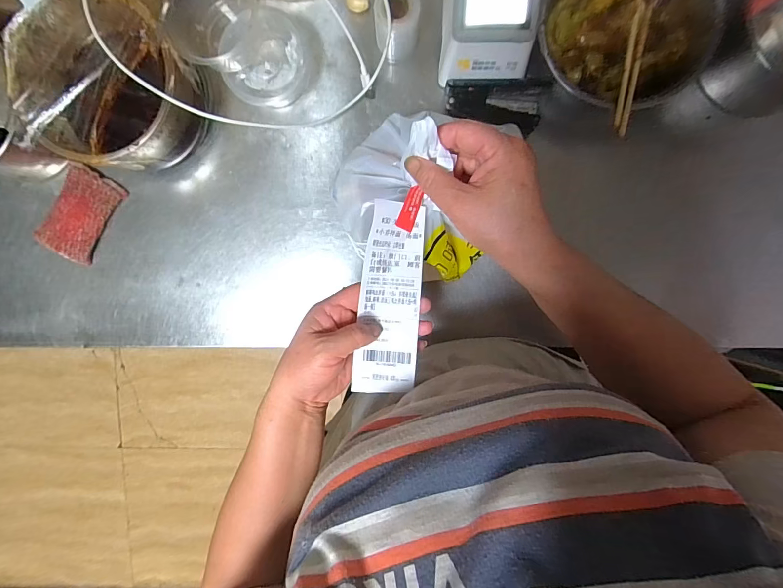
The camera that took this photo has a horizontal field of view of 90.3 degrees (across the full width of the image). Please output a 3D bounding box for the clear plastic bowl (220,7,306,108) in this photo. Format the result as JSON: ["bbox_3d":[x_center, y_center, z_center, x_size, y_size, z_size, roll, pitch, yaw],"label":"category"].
[{"bbox_3d":[-0.151,-0.281,0.467,0.090,0.053,0.097,0,95,3],"label":"clear plastic bowl"}]

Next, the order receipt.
[{"bbox_3d":[0.000,0.005,0.340,0.051,0.028,0.163,4,93,2],"label":"order receipt"}]

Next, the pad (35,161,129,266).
[{"bbox_3d":[-0.411,-0.104,0.513,0.077,0.009,0.118,30,96,0],"label":"pad"}]

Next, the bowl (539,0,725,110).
[{"bbox_3d":[0.253,-0.294,0.431,0.180,0.066,0.169,0,95,3],"label":"bowl"}]

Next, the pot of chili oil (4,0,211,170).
[{"bbox_3d":[-0.312,-0.229,0.443,0.175,0.113,0.165,0,95,3],"label":"pot of chili oil"}]

